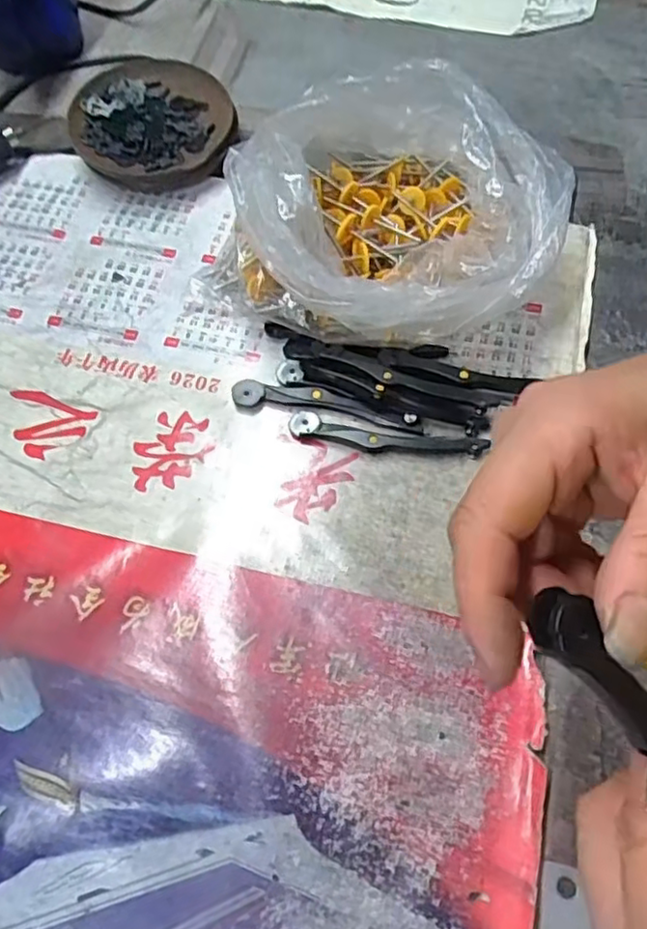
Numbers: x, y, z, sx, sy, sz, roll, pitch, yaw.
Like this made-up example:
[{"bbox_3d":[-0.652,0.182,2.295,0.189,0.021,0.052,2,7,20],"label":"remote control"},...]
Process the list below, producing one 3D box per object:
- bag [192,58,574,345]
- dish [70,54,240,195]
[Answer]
[{"bbox_3d":[0.042,-0.149,0.396,0.188,0.087,0.168,28,68,16],"label":"bag"},{"bbox_3d":[-0.124,-0.250,0.488,0.121,0.032,0.111,-1,63,2],"label":"dish"}]

